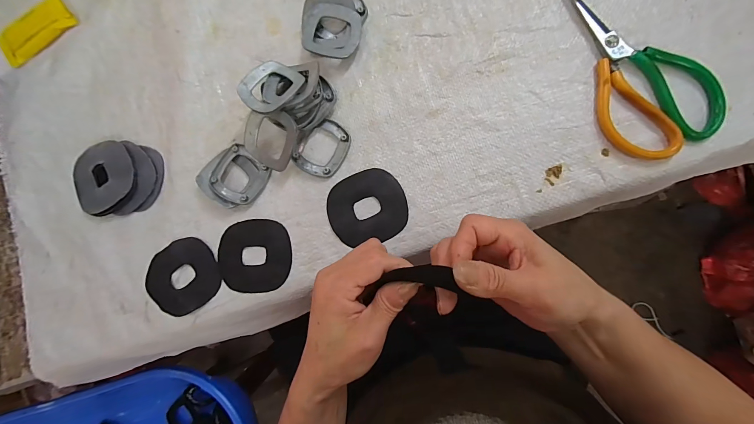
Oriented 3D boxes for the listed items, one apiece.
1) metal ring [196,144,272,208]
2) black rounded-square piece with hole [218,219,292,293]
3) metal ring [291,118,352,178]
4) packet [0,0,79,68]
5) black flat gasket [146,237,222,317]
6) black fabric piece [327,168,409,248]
[{"bbox_3d":[-0.157,-0.038,0.348,0.062,0.014,0.066,41,91,9],"label":"metal ring"},{"bbox_3d":[-0.132,0.047,0.342,0.080,0.004,0.077,-9,84,6],"label":"black rounded-square piece with hole"},{"bbox_3d":[-0.061,-0.070,0.345,0.057,0.007,0.061,31,89,9],"label":"metal ring"},{"bbox_3d":[-0.427,-0.226,0.395,0.097,0.010,0.046,-38,82,3],"label":"packet"},{"bbox_3d":[-0.213,0.071,0.348,0.080,0.004,0.076,-26,82,4],"label":"black flat gasket"},{"bbox_3d":[-0.011,-0.005,0.333,0.080,0.004,0.074,-20,83,5],"label":"black fabric piece"}]

